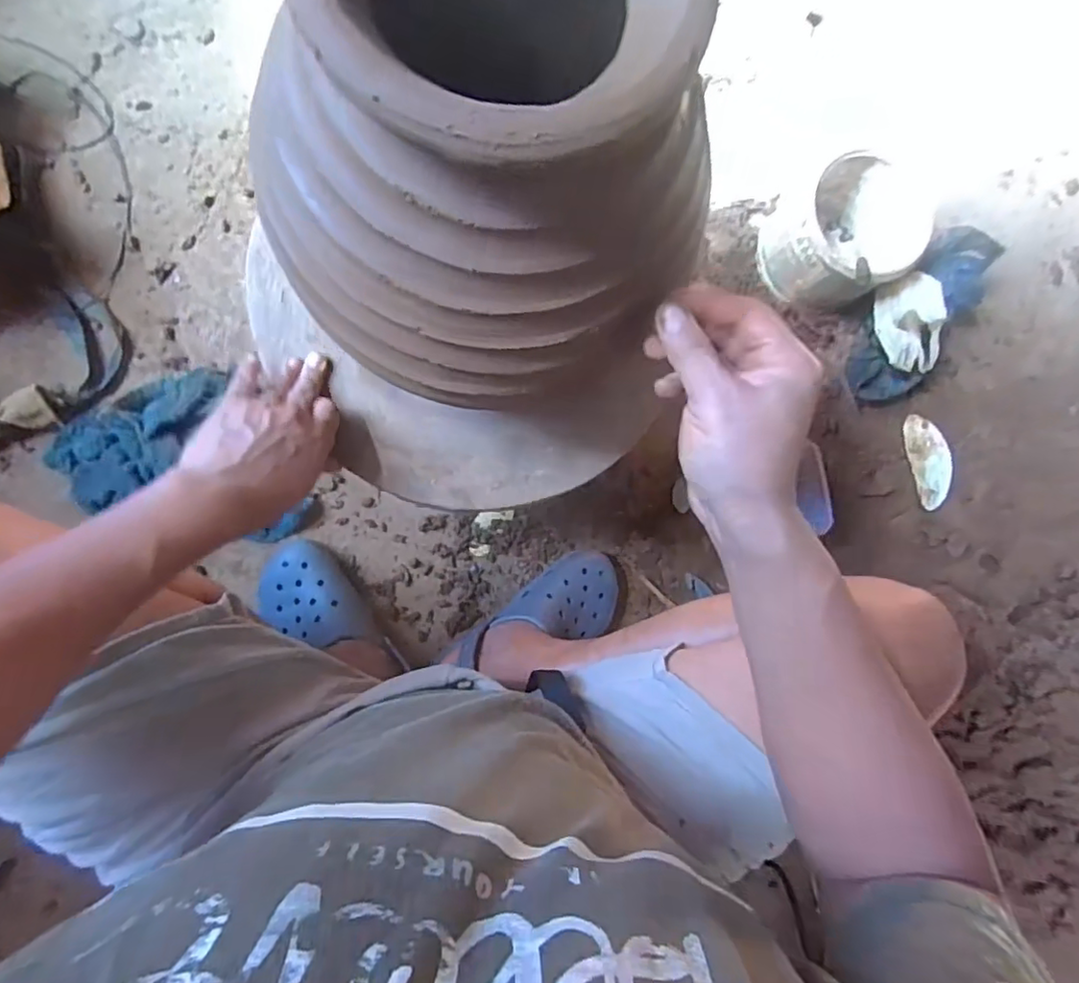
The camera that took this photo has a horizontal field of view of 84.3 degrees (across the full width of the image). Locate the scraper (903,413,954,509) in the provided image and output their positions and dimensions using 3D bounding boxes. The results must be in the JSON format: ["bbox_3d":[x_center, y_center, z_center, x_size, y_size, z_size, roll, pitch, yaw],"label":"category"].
[{"bbox_3d":[0.586,-0.046,0.893,0.060,0.012,0.139,-9,86,-8],"label":"scraper"}]

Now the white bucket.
[{"bbox_3d":[0.415,-0.347,0.834,0.169,0.137,0.164,1,85,-7],"label":"white bucket"}]

